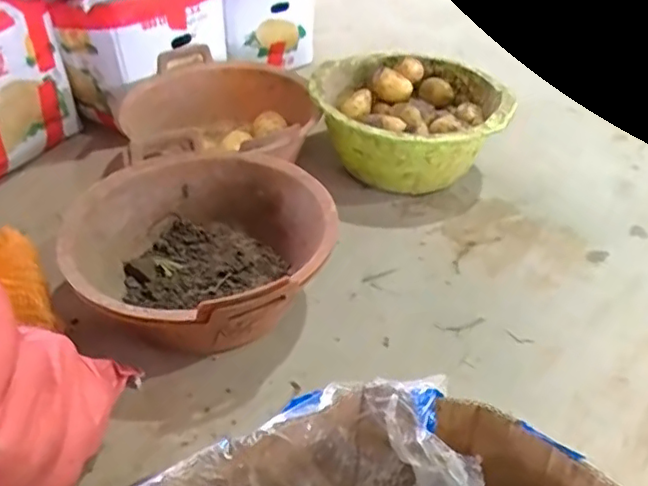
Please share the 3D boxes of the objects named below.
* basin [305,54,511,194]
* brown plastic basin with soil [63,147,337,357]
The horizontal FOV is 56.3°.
[{"bbox_3d":[0.165,-0.231,1.210,0.360,0.173,0.313,8,41,8],"label":"basin"},{"bbox_3d":[-0.175,0.012,0.913,0.364,0.154,0.366,0,40,0],"label":"brown plastic basin with soil"}]

